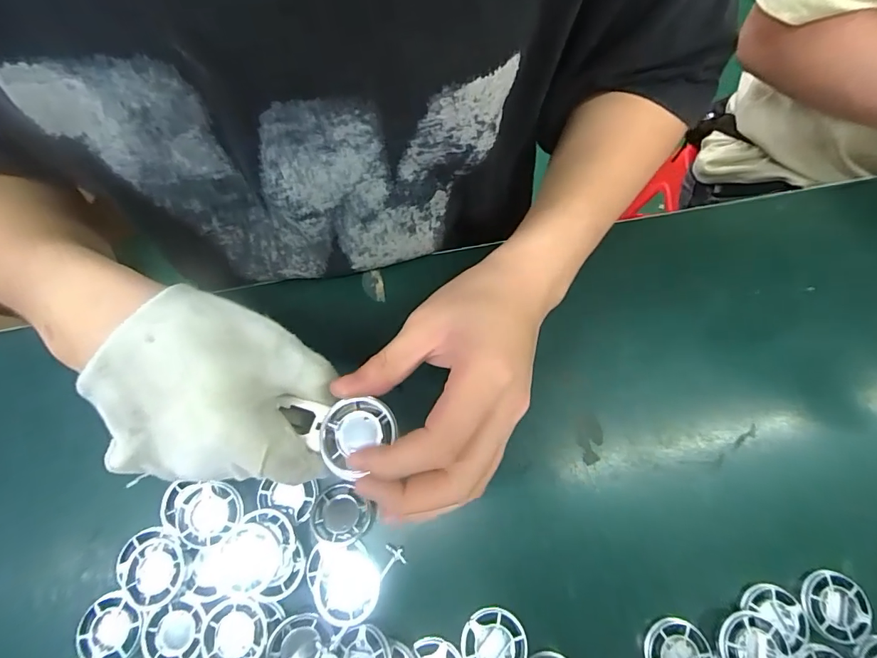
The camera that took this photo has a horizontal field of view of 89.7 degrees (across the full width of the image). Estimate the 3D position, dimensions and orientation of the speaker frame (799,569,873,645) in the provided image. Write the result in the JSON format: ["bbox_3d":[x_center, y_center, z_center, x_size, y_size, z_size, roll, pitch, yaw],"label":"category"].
[{"bbox_3d":[0.248,0.174,0.273,0.039,0.005,0.038,42,77,11],"label":"speaker frame"}]

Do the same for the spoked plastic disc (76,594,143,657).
[{"bbox_3d":[-0.199,0.183,0.266,0.039,0.006,0.037,0,73,0],"label":"spoked plastic disc"}]

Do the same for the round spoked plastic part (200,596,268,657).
[{"bbox_3d":[-0.121,0.182,0.261,0.038,0.010,0.039,0,73,0],"label":"round spoked plastic part"}]

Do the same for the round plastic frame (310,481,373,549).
[{"bbox_3d":[-0.065,0.121,0.286,0.036,0.005,0.037,-38,77,-11],"label":"round plastic frame"}]

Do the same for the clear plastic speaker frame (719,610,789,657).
[{"bbox_3d":[0.187,0.191,0.262,0.037,0.013,0.037,2,73,0],"label":"clear plastic speaker frame"}]

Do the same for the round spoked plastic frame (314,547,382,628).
[{"bbox_3d":[-0.056,0.157,0.270,0.037,0.007,0.041,-26,75,-8],"label":"round spoked plastic frame"}]

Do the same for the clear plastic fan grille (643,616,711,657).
[{"bbox_3d":[0.146,0.195,0.269,0.037,0.011,0.032,21,74,6],"label":"clear plastic fan grille"}]

